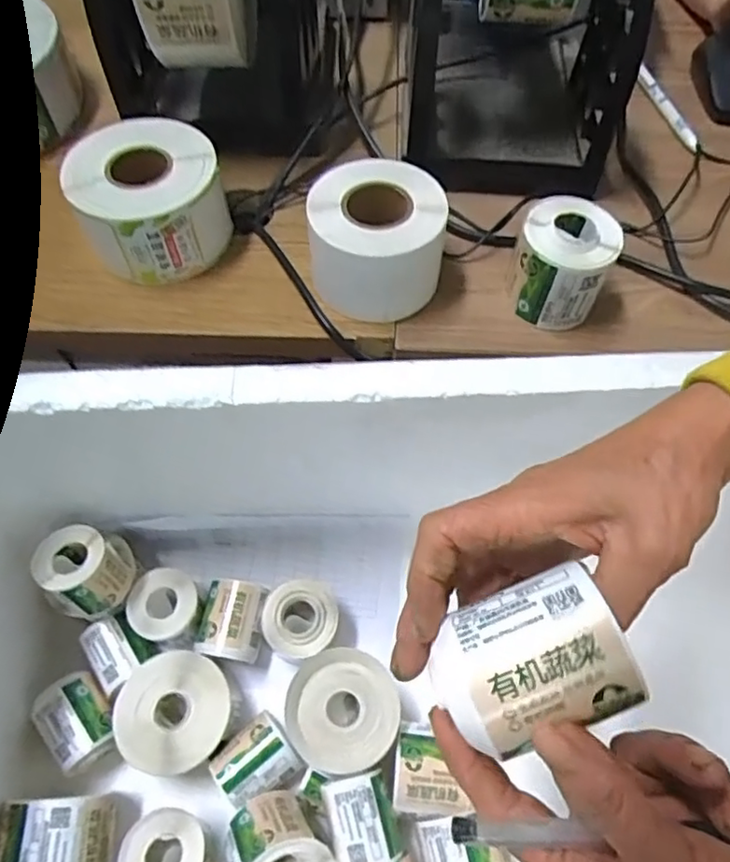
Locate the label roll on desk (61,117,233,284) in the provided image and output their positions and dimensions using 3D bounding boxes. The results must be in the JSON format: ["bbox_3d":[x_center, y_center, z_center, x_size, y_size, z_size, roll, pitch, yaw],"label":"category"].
[{"bbox_3d":[-0.146,-0.157,0.417,0.094,0.070,0.089,0,61,-1],"label":"label roll on desk"}]

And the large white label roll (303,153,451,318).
[{"bbox_3d":[0.009,-0.126,0.403,0.083,0.067,0.077,1,61,-2],"label":"large white label roll"}]

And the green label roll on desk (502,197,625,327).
[{"bbox_3d":[0.125,-0.108,0.399,0.058,0.062,0.056,0,61,-1],"label":"green label roll on desk"}]

